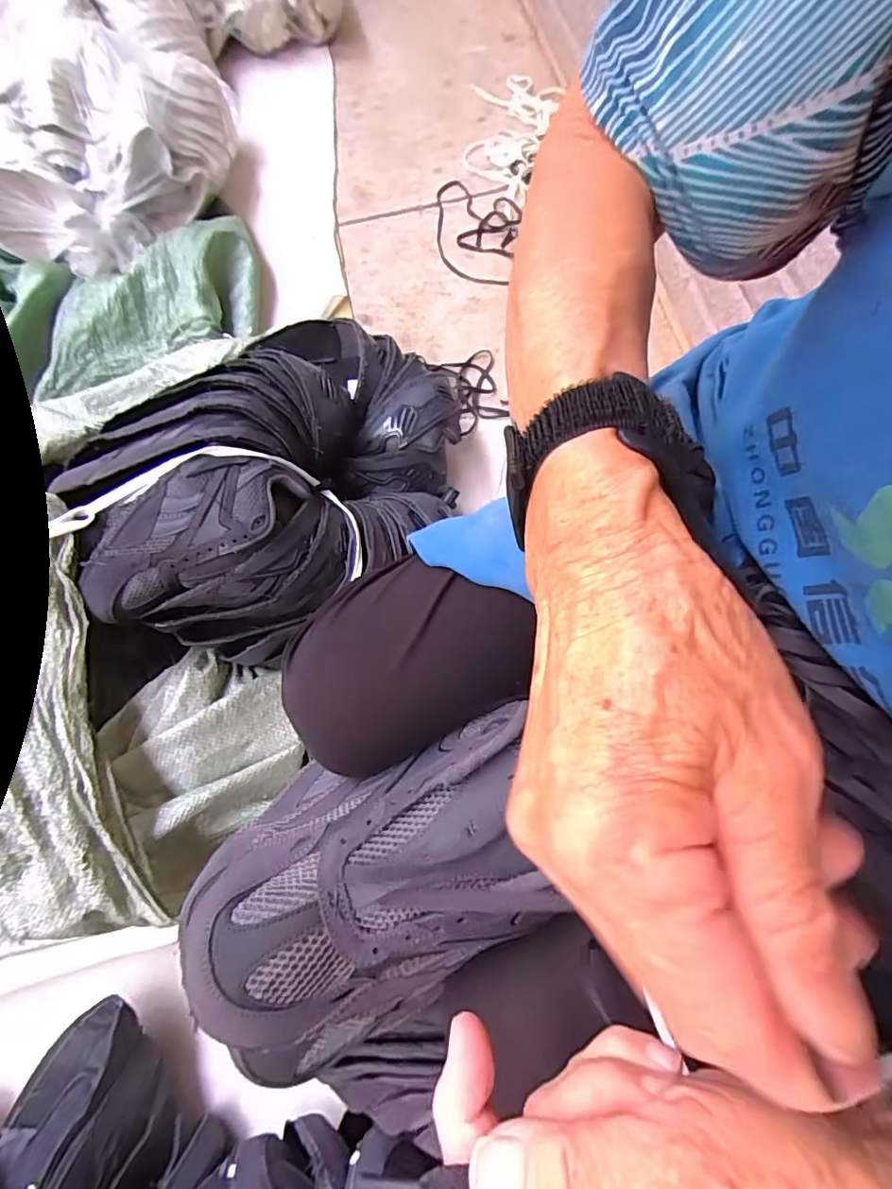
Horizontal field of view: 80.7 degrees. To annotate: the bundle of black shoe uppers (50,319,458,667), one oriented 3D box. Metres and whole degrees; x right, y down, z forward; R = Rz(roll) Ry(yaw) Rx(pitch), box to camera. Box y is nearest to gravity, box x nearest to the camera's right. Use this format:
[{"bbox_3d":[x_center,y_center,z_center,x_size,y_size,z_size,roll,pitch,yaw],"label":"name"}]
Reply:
[{"bbox_3d":[-0.169,-0.130,0.657,0.313,0.276,0.495,27,72,9],"label":"bundle of black shoe uppers"}]

